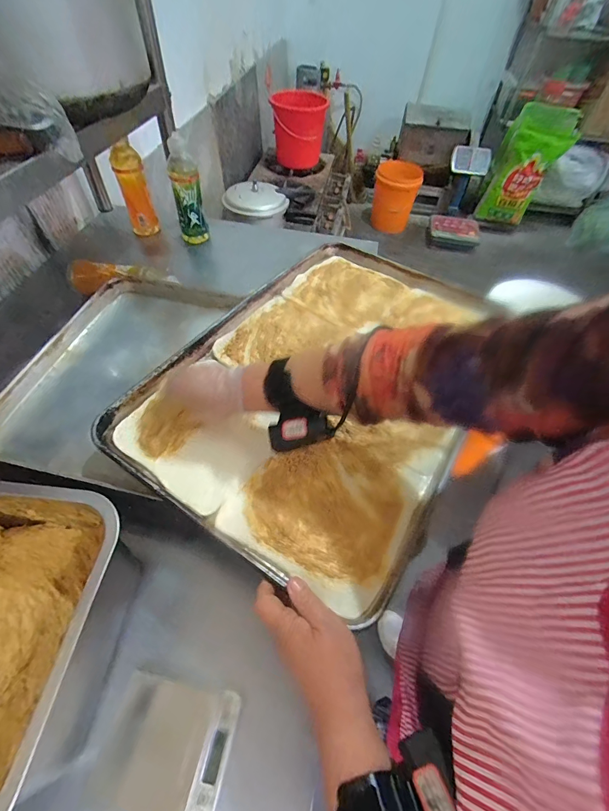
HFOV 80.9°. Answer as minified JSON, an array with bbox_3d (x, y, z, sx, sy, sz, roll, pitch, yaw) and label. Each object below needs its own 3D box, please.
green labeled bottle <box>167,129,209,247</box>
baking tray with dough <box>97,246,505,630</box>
[{"bbox_3d":[-0.284,-0.499,0.880,0.069,0.247,0.053,-17,56,-15],"label":"green labeled bottle"},{"bbox_3d":[0.054,-0.066,0.557,0.400,0.027,0.611,28,56,15],"label":"baking tray with dough"}]

